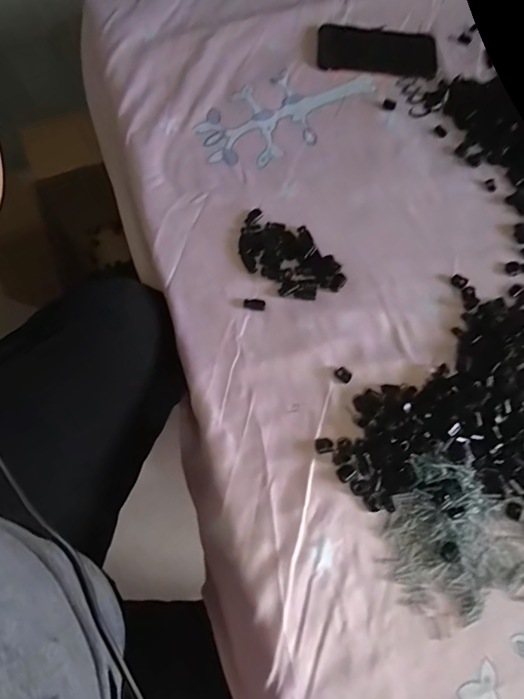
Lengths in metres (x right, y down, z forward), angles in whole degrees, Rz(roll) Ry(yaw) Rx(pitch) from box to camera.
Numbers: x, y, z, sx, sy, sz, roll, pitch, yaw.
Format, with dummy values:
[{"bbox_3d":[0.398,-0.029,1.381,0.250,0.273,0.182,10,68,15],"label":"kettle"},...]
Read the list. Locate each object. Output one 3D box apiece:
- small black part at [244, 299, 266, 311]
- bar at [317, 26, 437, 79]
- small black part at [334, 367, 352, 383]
[{"bbox_3d":[-0.007,-0.045,0.426,0.021,0.004,0.011,8,71,1],"label":"small black part"},{"bbox_3d":[0.147,-0.381,0.550,0.150,0.008,0.082,5,71,-1],"label":"bar"},{"bbox_3d":[0.077,0.024,0.405,0.012,0.004,0.016,-39,77,-14],"label":"small black part"}]

